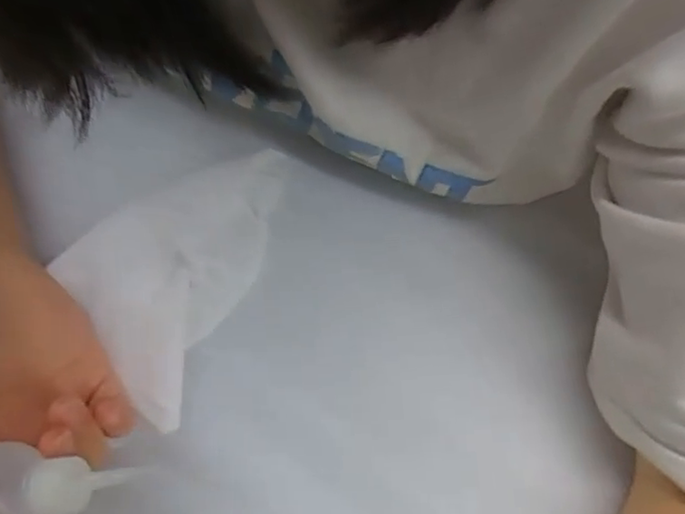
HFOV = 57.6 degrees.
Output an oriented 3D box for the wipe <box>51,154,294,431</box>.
[{"bbox_3d":[-0.087,-0.001,0.306,0.082,0.019,0.137,25,75,8],"label":"wipe"}]

